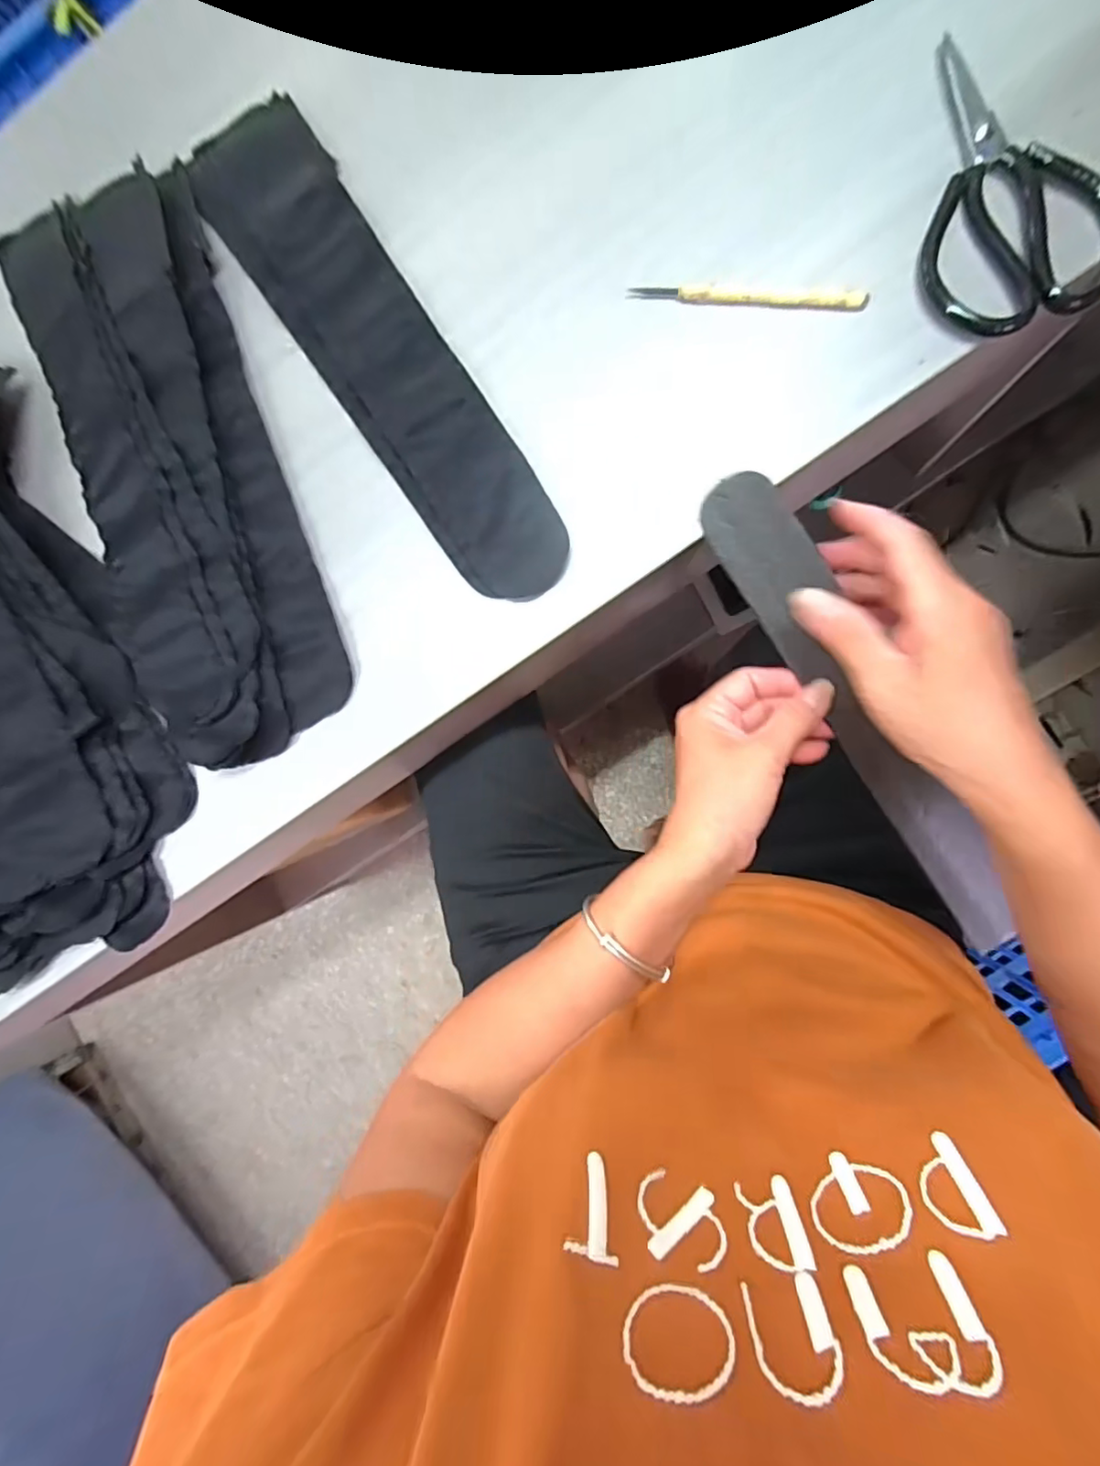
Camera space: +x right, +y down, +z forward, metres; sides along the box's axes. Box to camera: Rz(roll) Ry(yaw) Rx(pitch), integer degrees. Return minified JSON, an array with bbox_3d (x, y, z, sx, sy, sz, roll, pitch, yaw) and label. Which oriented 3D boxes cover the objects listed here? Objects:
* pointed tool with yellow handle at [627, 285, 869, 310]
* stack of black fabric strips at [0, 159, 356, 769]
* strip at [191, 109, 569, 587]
[{"bbox_3d":[0.125,-0.280,0.379,0.144,0.005,0.010,9,89,9],"label":"pointed tool with yellow handle"},{"bbox_3d":[-0.278,-0.189,0.426,0.158,0.029,0.428,-19,85,8],"label":"stack of black fabric strips"},{"bbox_3d":[-0.118,-0.269,0.415,0.091,0.007,0.406,-36,83,6],"label":"strip"}]

